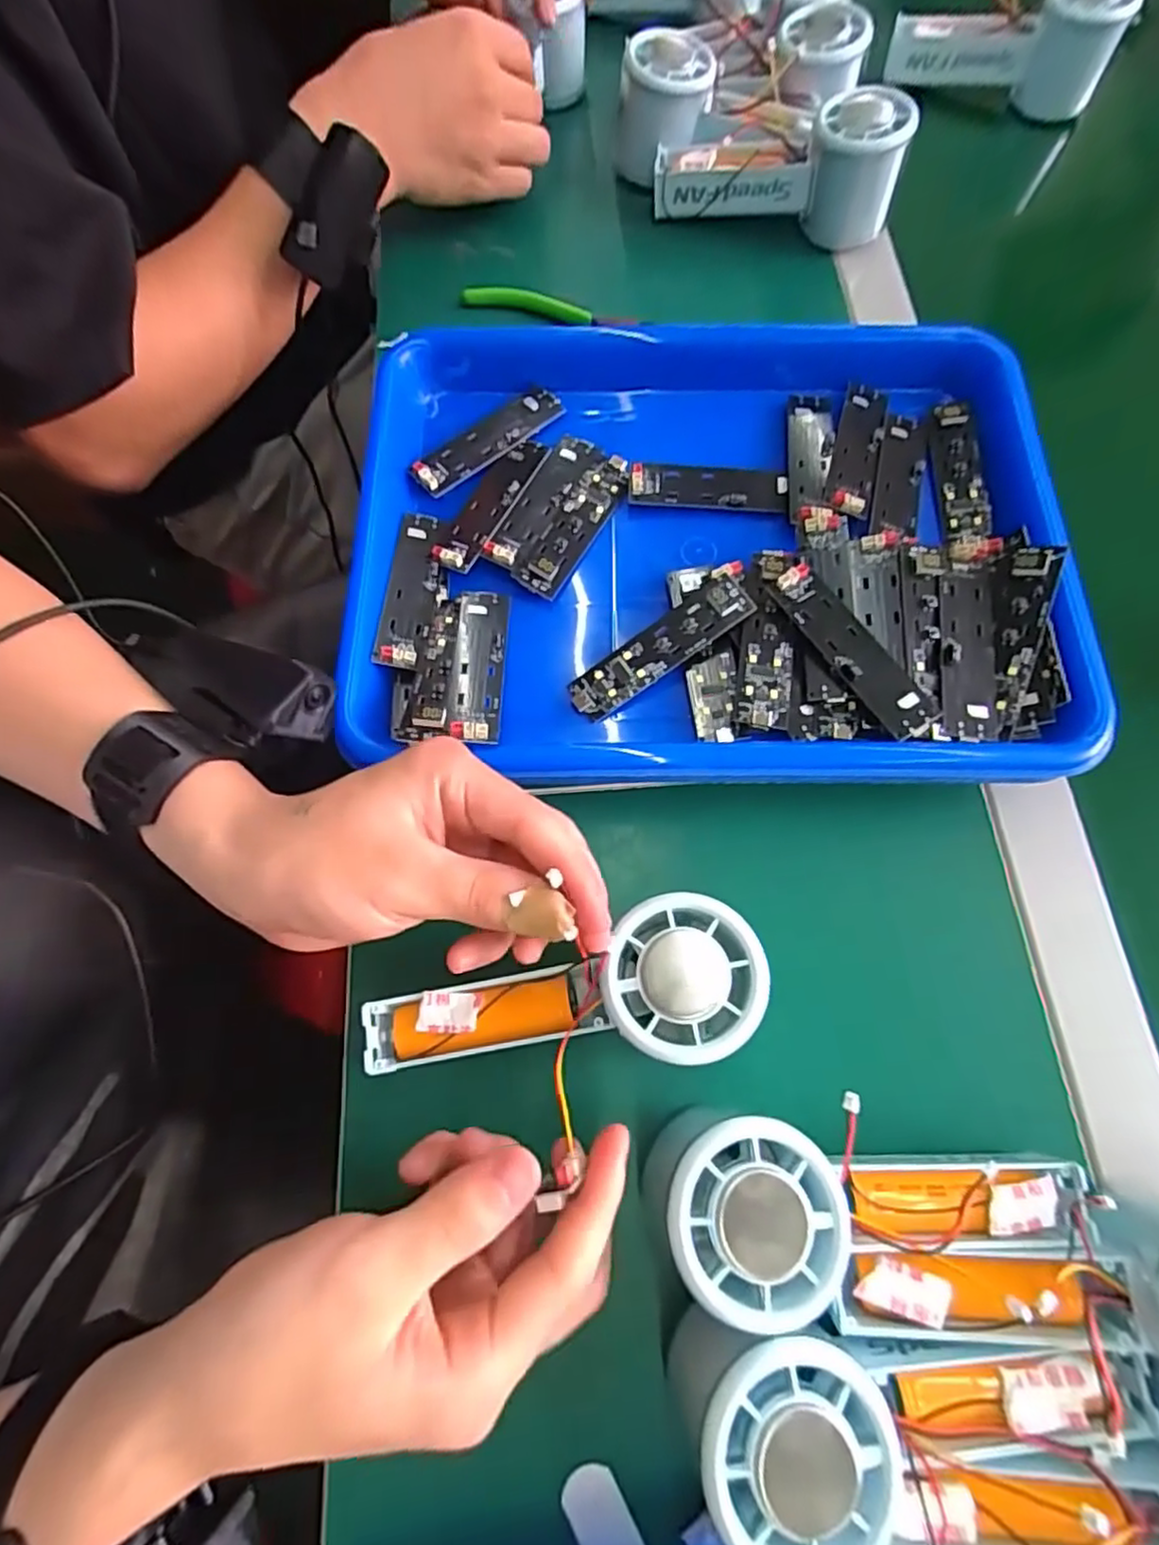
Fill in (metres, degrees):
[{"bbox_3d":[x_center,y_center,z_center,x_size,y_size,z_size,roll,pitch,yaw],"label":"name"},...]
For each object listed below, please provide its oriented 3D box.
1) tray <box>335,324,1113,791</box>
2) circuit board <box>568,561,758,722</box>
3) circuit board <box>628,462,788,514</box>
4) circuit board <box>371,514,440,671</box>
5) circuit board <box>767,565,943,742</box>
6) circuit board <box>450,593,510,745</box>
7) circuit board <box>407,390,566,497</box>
[{"bbox_3d":[0.059,-0.112,0.329,0.335,0.045,0.251,-1,71,-1],"label":"tray"},{"bbox_3d":[0.039,-0.060,0.313,0.097,0.009,0.024,-37,69,2],"label":"circuit board"},{"bbox_3d":[0.067,-0.147,0.348,0.080,0.006,0.023,5,87,0],"label":"circuit board"},{"bbox_3d":[-0.081,-0.090,0.321,0.021,0.007,0.090,3,71,0],"label":"circuit board"},{"bbox_3d":[0.122,-0.056,0.297,0.026,0.010,0.089,-29,73,-10],"label":"circuit board"},{"bbox_3d":[-0.044,-0.049,0.302,0.023,0.007,0.091,0,54,-5],"label":"circuit board"},{"bbox_3d":[-0.048,-0.177,0.357,0.090,0.010,0.024,-40,76,-13],"label":"circuit board"}]

